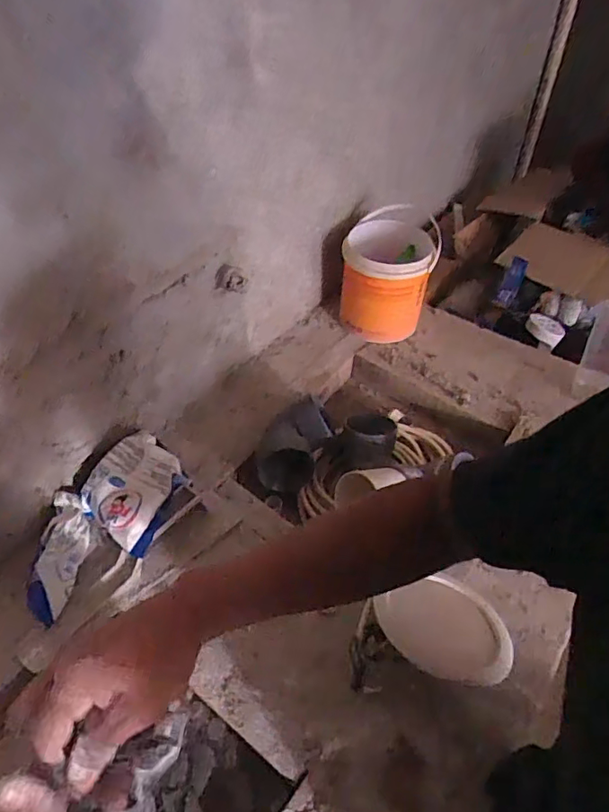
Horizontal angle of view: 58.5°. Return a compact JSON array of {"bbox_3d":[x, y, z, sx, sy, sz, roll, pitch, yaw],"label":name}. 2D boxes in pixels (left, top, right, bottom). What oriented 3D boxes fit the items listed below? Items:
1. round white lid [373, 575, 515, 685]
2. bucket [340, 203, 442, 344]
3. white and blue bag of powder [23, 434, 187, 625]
[{"bbox_3d":[0.156,0.244,0.592,0.140,0.007,0.131,10,27,-5],"label":"round white lid"},{"bbox_3d":[0.157,-0.237,1.007,0.153,0.171,0.206,11,47,12],"label":"bucket"},{"bbox_3d":[-0.252,0.141,0.674,0.219,0.077,0.155,-30,53,-25],"label":"white and blue bag of powder"}]

